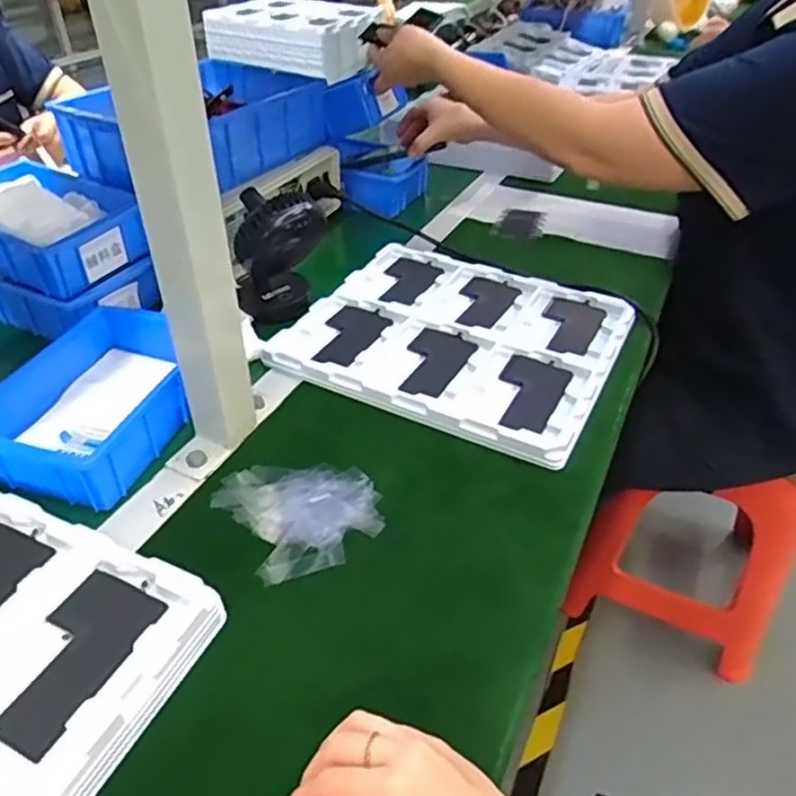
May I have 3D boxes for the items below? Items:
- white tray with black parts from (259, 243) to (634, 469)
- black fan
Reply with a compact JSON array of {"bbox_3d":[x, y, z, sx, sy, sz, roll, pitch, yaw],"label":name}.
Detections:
[{"bbox_3d":[0.062,-0.069,0.689,0.314,0.020,0.267,19,43,21],"label":"white tray with black parts"},{"bbox_3d":[-0.128,-0.159,0.705,0.096,0.130,0.077,-5,40,-7],"label":"black fan"}]

